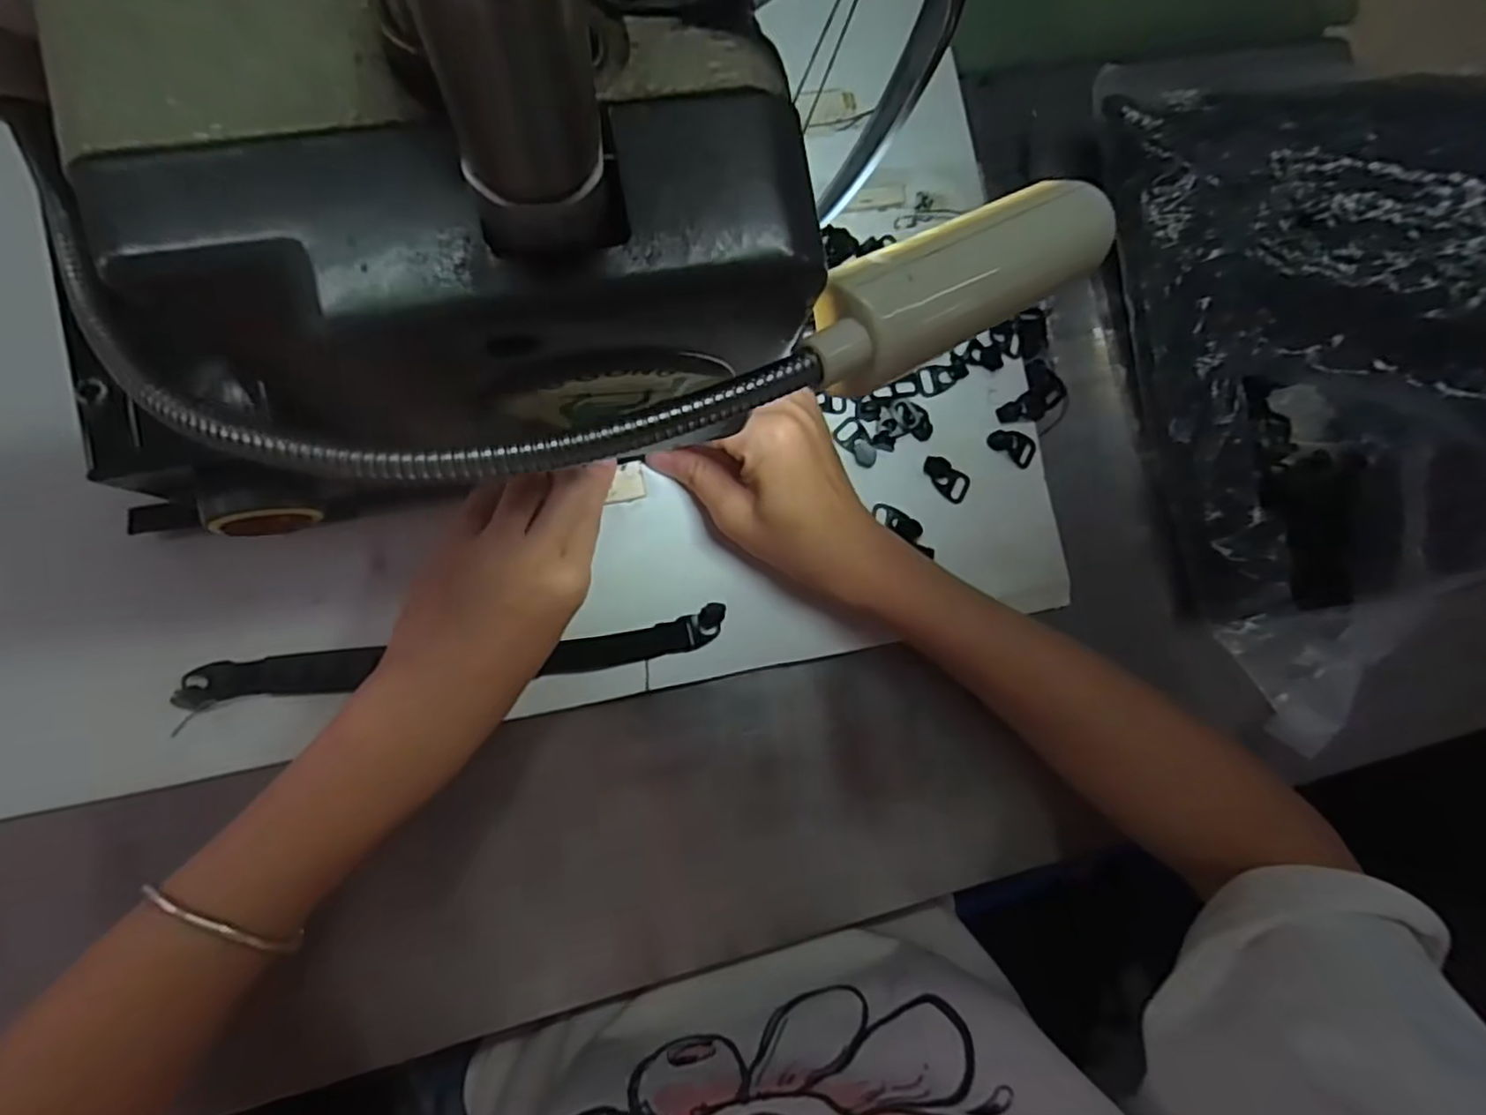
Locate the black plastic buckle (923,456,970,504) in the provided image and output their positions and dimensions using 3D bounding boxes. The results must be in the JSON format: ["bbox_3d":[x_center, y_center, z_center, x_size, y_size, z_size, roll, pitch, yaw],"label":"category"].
[{"bbox_3d":[0.102,-0.040,0.352,0.027,0.006,0.016,31,82,-4],"label":"black plastic buckle"}]

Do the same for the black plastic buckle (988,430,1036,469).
[{"bbox_3d":[0.139,-0.058,0.359,0.026,0.004,0.016,30,82,-4],"label":"black plastic buckle"}]

